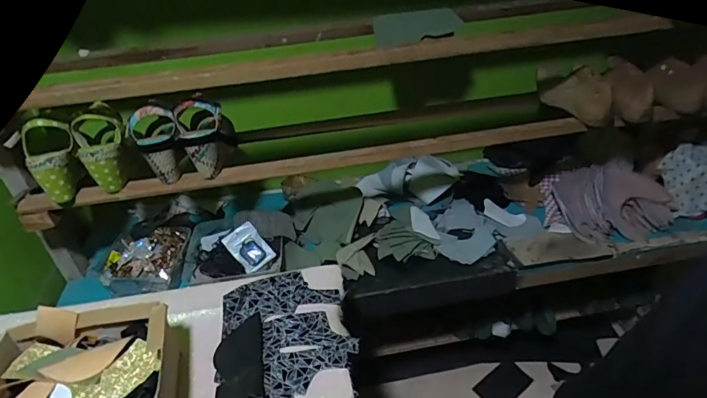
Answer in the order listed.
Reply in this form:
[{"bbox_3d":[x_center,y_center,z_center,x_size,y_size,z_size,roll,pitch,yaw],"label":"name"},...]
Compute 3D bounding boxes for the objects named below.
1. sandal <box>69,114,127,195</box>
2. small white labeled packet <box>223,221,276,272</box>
[{"bbox_3d":[-0.432,-0.081,0.776,0.077,0.132,0.063,-23,40,-24],"label":"sandal"},{"bbox_3d":[-0.216,0.099,0.919,0.066,0.012,0.101,-38,73,-18],"label":"small white labeled packet"}]

